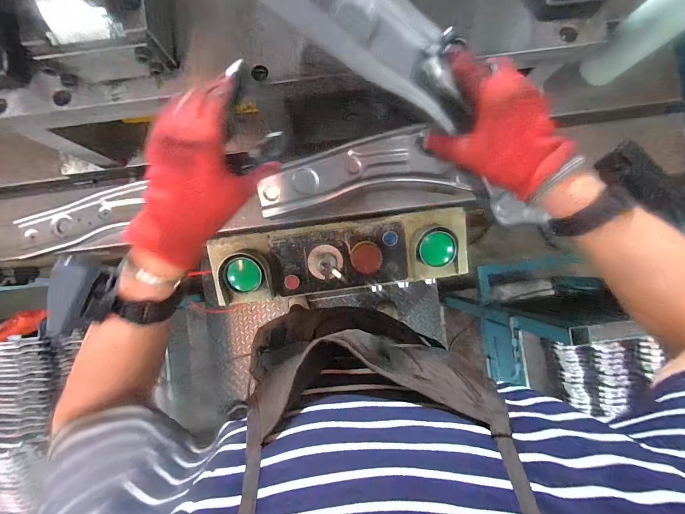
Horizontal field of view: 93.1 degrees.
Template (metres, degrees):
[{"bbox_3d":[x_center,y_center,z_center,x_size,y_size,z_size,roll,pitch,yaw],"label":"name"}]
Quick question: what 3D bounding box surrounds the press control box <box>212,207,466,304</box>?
[{"bbox_3d":[-0.003,0.003,0.643,0.500,0.080,0.143,-7,88,0],"label":"press control box"}]

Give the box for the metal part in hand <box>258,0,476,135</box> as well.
[{"bbox_3d":[0.042,-0.205,0.303,0.220,0.032,0.081,23,88,-26],"label":"metal part in hand"}]

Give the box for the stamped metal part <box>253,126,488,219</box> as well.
[{"bbox_3d":[0.026,-0.139,0.523,0.338,0.042,0.105,-6,88,0],"label":"stamped metal part"}]

